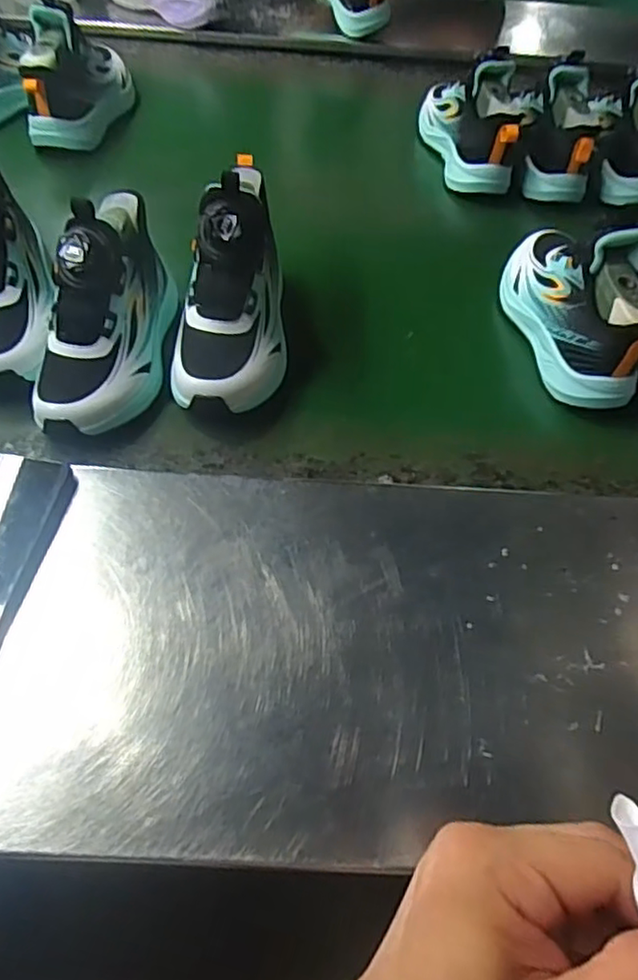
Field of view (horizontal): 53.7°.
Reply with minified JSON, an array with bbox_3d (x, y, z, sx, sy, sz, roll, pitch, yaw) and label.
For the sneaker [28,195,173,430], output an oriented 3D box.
[{"bbox_3d":[-0.163,-0.149,0.492,0.079,0.109,0.198,5,55,0],"label":"sneaker"}]

